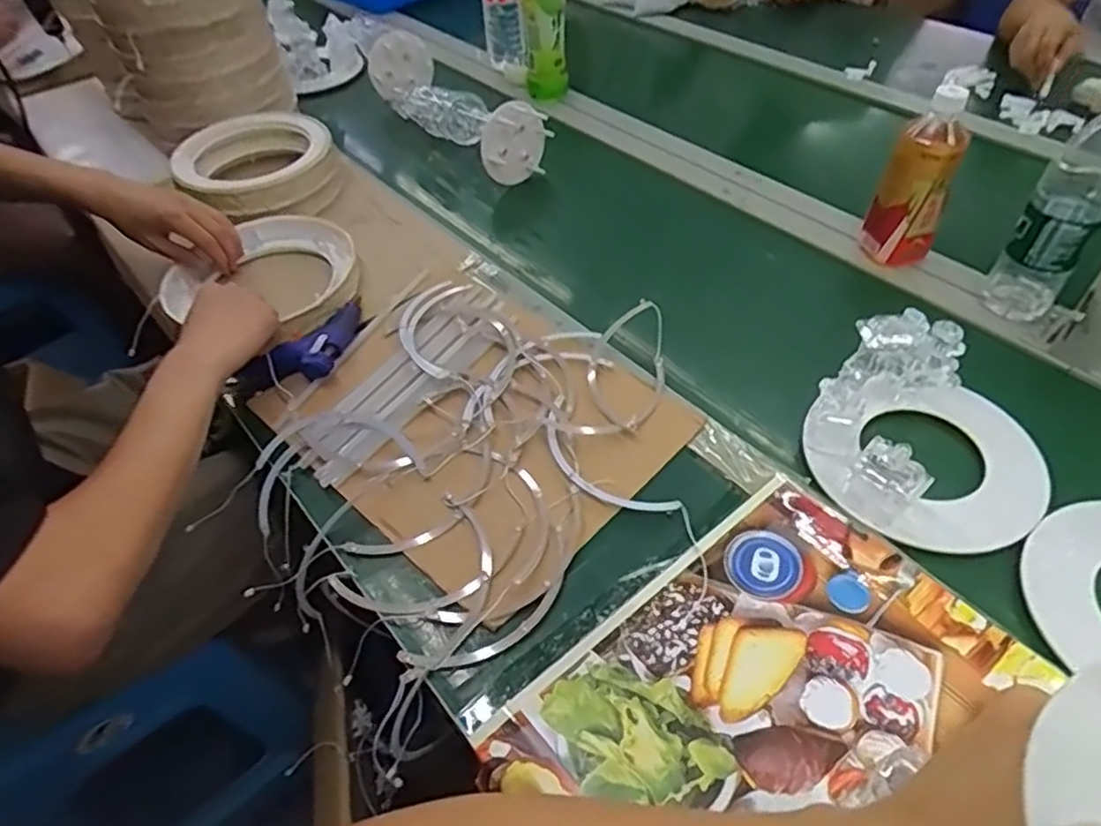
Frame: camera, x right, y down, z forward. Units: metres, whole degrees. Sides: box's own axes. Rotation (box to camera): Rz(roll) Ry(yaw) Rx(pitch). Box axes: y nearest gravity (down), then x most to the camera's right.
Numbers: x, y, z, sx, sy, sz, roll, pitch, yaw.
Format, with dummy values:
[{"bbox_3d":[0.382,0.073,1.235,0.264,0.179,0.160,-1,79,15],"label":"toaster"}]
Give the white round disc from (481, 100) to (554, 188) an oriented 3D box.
[{"bbox_3d":[-0.045,-0.364,0.917,0.100,0.108,0.022,-29,53,-19],"label":"white round disc"}]

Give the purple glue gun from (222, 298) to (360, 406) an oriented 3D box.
[{"bbox_3d":[-0.256,-0.065,0.701,0.166,0.039,0.054,-38,56,-25],"label":"purple glue gun"}]

